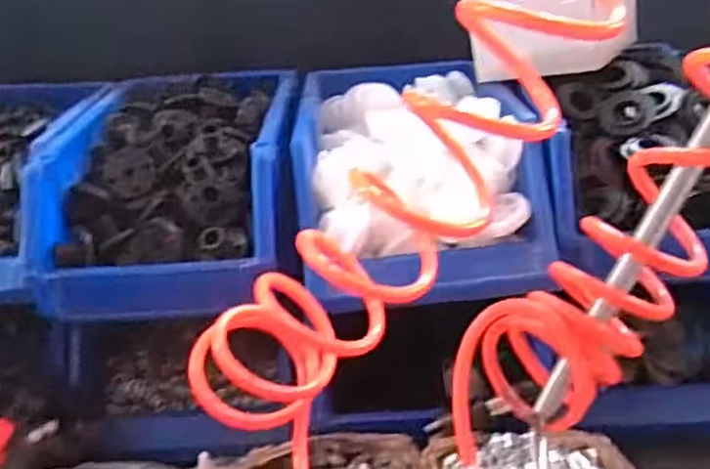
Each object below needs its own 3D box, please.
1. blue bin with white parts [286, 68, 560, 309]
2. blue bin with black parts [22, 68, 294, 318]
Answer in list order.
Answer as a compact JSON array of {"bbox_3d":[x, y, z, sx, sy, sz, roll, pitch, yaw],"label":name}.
[{"bbox_3d":[0.044,-0.066,0.668,0.197,0.110,0.342,-4,24,-4],"label":"blue bin with white parts"},{"bbox_3d":[-0.164,-0.057,0.683,0.203,0.124,0.323,-2,24,0],"label":"blue bin with black parts"}]

